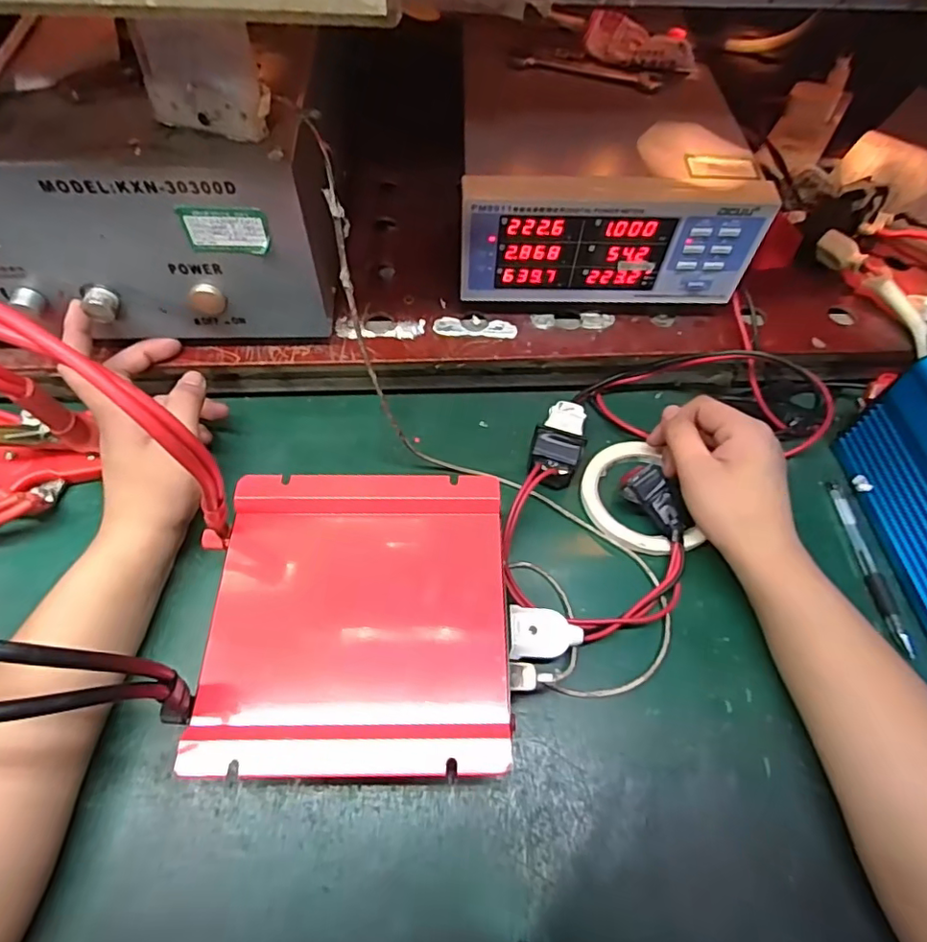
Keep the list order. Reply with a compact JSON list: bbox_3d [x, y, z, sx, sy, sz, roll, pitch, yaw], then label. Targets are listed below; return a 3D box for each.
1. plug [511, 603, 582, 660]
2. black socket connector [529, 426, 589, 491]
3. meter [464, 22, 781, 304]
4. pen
[{"bbox_3d":[0.053,0.108,0.364,0.045,0.023,0.032,5,61,1],"label":"plug"},{"bbox_3d":[0.069,-0.010,0.423,0.038,0.031,0.032,21,63,9],"label":"black socket connector"},{"bbox_3d":[0.100,-0.247,0.462,0.220,0.111,0.223,2,61,-1],"label":"meter"},{"bbox_3d":[0.296,0.067,0.408,0.011,0.015,0.132,0,61,-2],"label":"pen"}]

